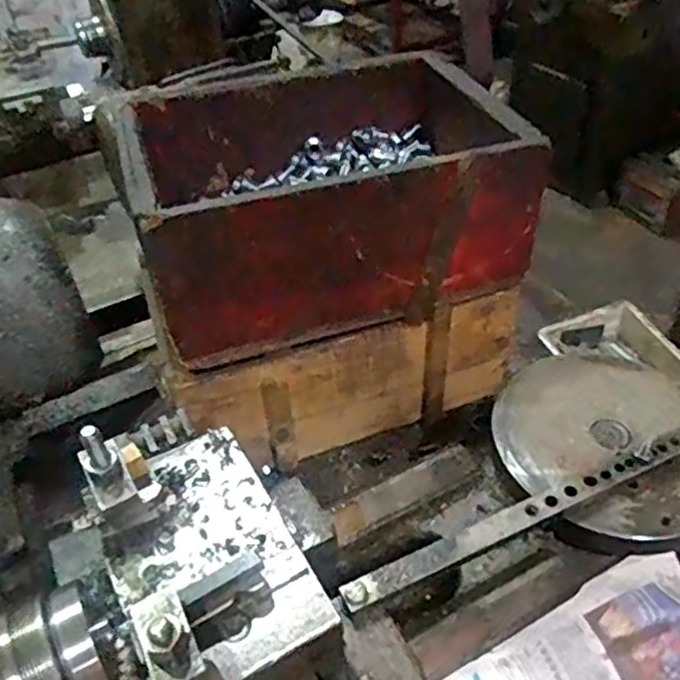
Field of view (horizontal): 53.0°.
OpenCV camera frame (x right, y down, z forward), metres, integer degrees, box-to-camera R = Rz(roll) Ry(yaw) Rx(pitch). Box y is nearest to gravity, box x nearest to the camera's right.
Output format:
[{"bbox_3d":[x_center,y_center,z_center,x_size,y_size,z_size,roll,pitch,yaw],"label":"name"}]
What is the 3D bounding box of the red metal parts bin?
[{"bbox_3d":[-0.015,-0.153,0.670,0.349,0.153,0.248,-17,43,-11],"label":"red metal parts bin"}]

